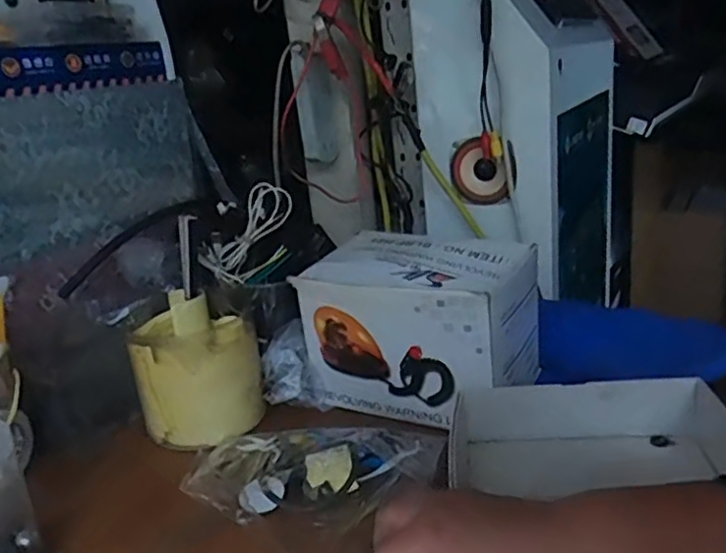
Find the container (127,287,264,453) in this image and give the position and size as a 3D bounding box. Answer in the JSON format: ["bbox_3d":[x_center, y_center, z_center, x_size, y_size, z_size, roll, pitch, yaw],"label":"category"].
[{"bbox_3d":[-0.164,0.091,0.647,0.119,0.121,0.095,-7,18,-2],"label":"container"}]

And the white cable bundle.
[{"bbox_3d":[-0.111,-0.042,0.674,0.062,0.115,0.022,36,16,-10],"label":"white cable bundle"}]

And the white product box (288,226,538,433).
[{"bbox_3d":[0.057,0.048,0.650,0.204,0.139,0.138,4,21,29],"label":"white product box"}]

